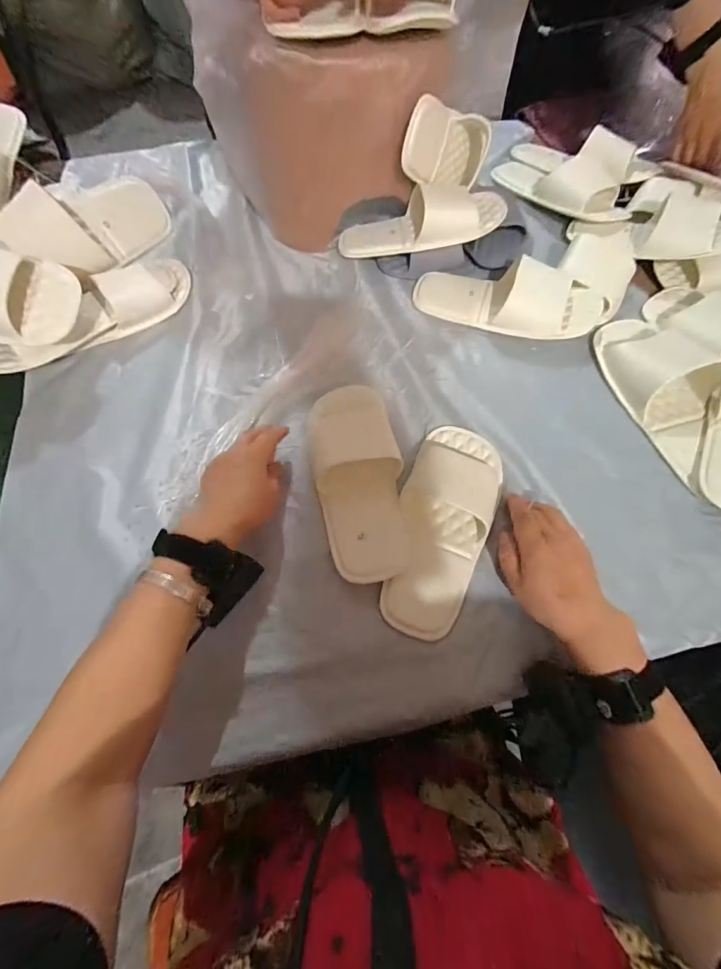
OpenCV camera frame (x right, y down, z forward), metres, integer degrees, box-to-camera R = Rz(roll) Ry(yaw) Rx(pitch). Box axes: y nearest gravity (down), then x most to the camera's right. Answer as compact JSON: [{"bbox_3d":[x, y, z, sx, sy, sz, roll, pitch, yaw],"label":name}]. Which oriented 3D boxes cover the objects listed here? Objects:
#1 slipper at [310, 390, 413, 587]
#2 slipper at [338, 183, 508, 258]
[{"bbox_3d":[0.000,-0.006,0.428,0.091,0.046,0.207,-11,66,-5],"label":"slipper"},{"bbox_3d":[0.080,-0.375,0.557,0.227,0.060,0.084,-3,63,18],"label":"slipper"}]

